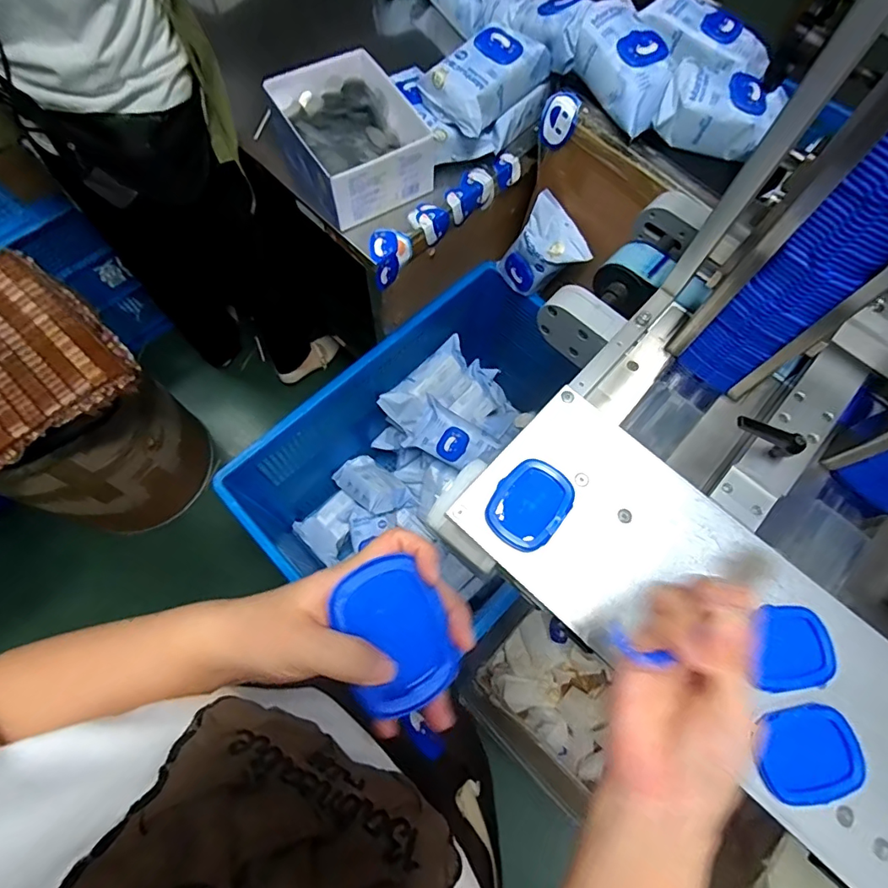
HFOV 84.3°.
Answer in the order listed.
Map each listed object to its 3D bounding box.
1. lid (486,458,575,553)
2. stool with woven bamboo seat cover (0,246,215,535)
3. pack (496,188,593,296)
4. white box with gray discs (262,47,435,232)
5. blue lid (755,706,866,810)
[{"bbox_3d":[0.078,0.055,0.447,0.062,0.012,0.078,37,72,11],"label":"lid"},{"bbox_3d":[-0.855,-0.047,1.143,0.409,0.568,0.404,-41,77,-16],"label":"stool with woven bamboo seat cover"},{"bbox_3d":[0.208,-0.396,1.032,0.088,0.180,0.169,-38,76,-15],"label":"pack"},{"bbox_3d":[-0.162,-0.528,0.846,0.211,0.095,0.263,-32,74,-13],"label":"white box with gray discs"},{"bbox_3d":[0.287,0.243,0.385,0.080,0.005,0.066,-2,70,-3],"label":"blue lid"}]

